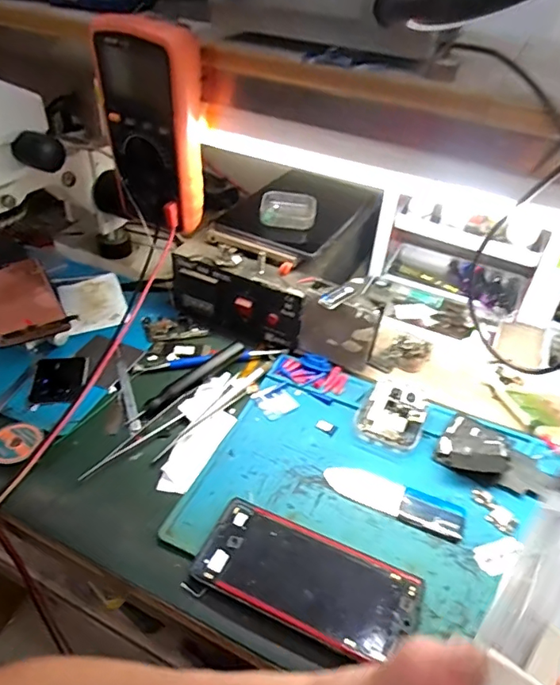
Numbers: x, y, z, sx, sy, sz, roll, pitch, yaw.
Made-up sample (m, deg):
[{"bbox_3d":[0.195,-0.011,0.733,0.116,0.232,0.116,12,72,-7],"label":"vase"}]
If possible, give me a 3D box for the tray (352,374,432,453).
[{"bbox_3d":[0.114,0.067,0.507,0.062,0.024,0.074,20,42,17],"label":"tray"}]

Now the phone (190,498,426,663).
[{"bbox_3d":[0.021,0.176,0.385,0.160,0.014,0.073,18,42,15],"label":"phone"}]

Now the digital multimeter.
[{"bbox_3d":[-0.116,-0.195,0.470,0.086,0.172,0.048,18,42,16],"label":"digital multimeter"}]

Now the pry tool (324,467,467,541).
[{"bbox_3d":[0.100,0.136,0.447,0.121,0.004,0.034,18,42,16],"label":"pry tool"}]

